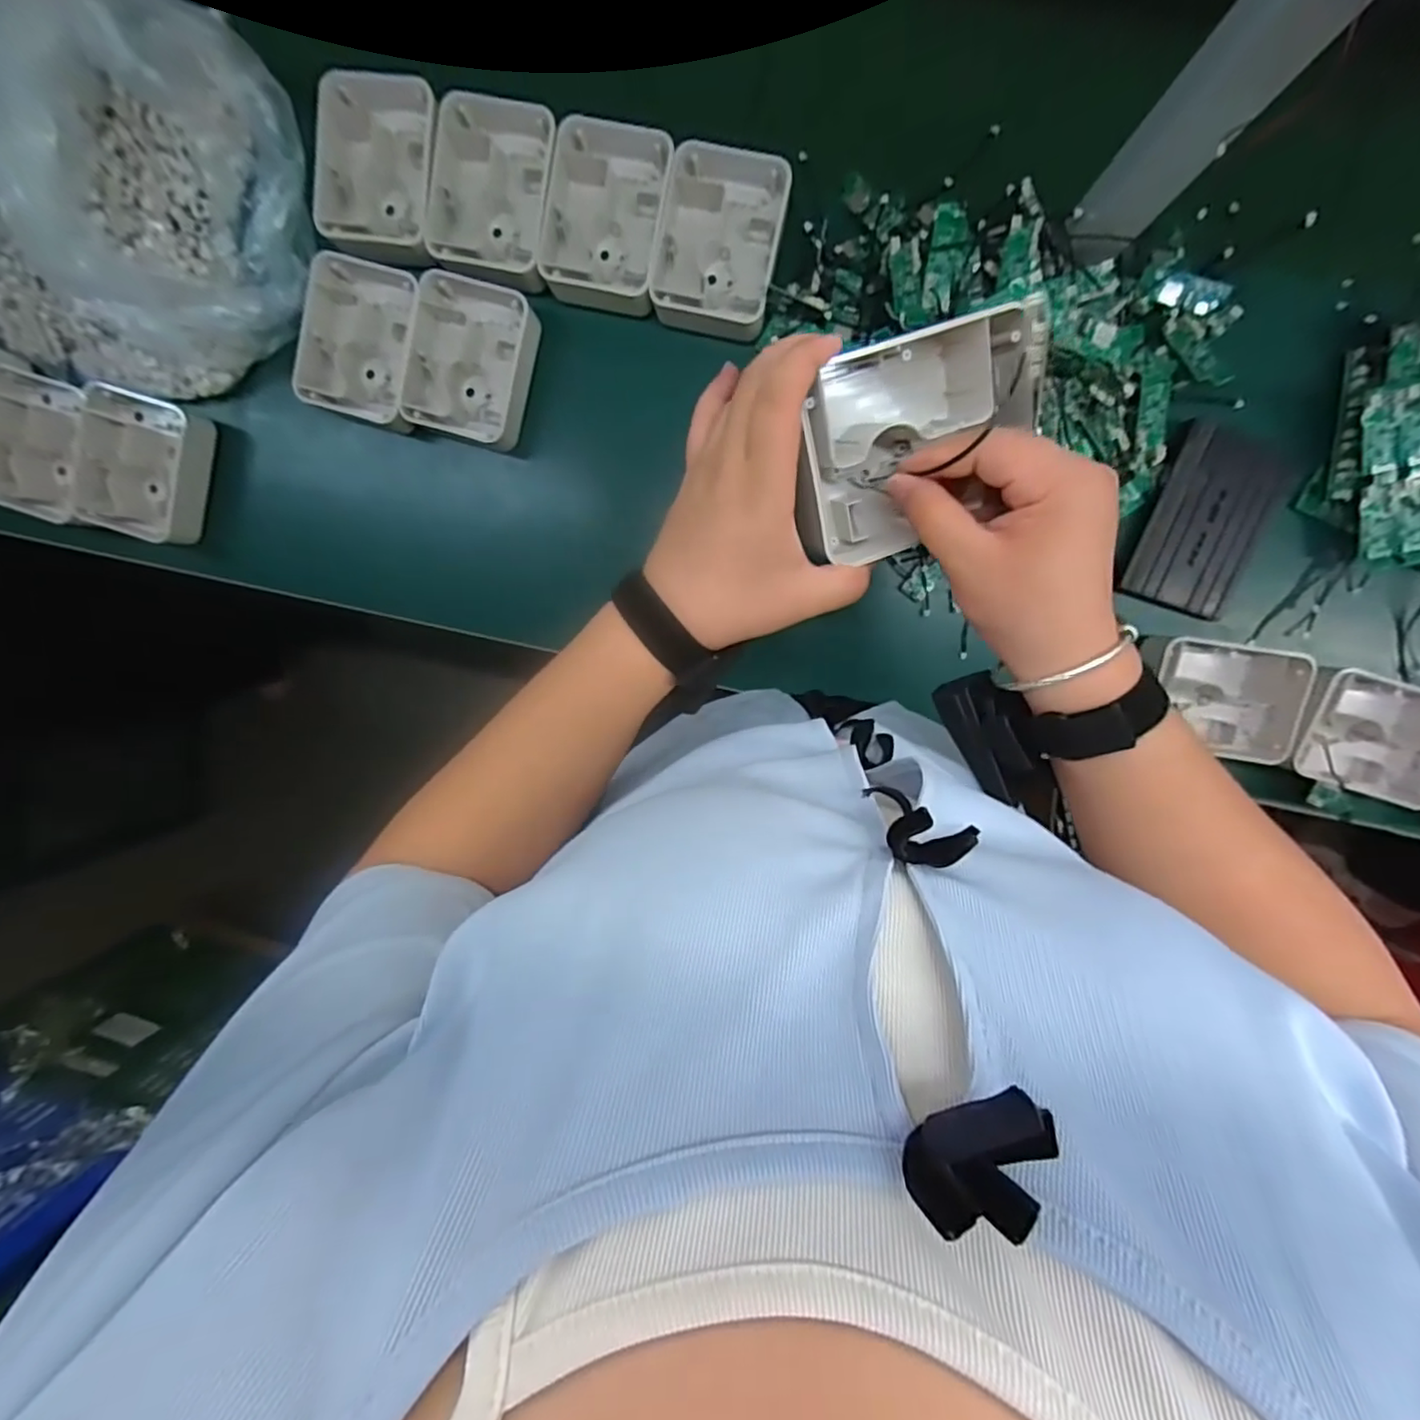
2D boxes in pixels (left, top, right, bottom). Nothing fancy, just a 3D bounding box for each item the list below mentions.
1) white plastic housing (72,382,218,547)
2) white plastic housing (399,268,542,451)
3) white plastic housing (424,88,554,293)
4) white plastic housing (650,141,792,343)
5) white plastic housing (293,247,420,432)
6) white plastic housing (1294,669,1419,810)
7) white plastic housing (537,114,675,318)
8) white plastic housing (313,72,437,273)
[{"bbox_3d":[-0.540,-0.230,0.604,0.094,0.047,0.129,19,100,2],"label":"white plastic housing"},{"bbox_3d":[-0.215,-0.314,0.573,0.103,0.040,0.133,14,99,3],"label":"white plastic housing"},{"bbox_3d":[-0.182,-0.444,0.546,0.103,0.036,0.138,14,99,3],"label":"white plastic housing"},{"bbox_3d":[0.009,-0.394,0.536,0.098,0.034,0.130,12,99,3],"label":"white plastic housing"},{"bbox_3d":[-0.312,-0.334,0.576,0.100,0.040,0.134,13,99,3],"label":"white plastic housing"},{"bbox_3d":[0.589,0.024,0.565,0.124,0.043,0.108,9,99,4],"label":"white plastic housing"},{"bbox_3d":[-0.088,-0.420,0.542,0.100,0.034,0.137,11,99,3],"label":"white plastic housing"},{"bbox_3d":[-0.282,-0.467,0.550,0.102,0.039,0.146,10,99,4],"label":"white plastic housing"}]

